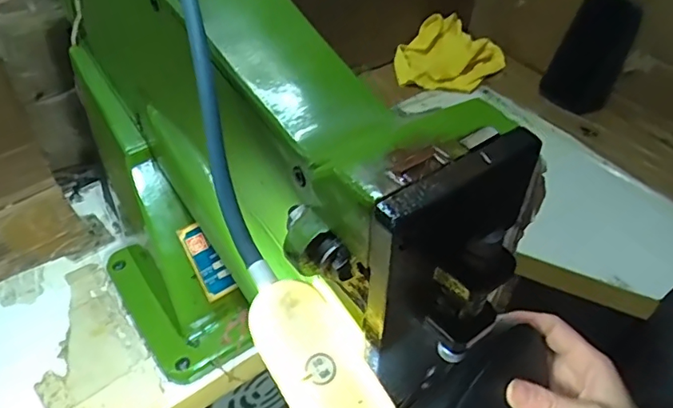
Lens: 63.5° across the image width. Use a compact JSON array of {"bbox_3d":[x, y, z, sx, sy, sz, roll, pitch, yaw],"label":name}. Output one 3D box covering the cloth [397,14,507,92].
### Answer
[{"bbox_3d":[0.189,-0.245,0.900,0.176,0.067,0.139,9,45,7],"label":"cloth"}]

